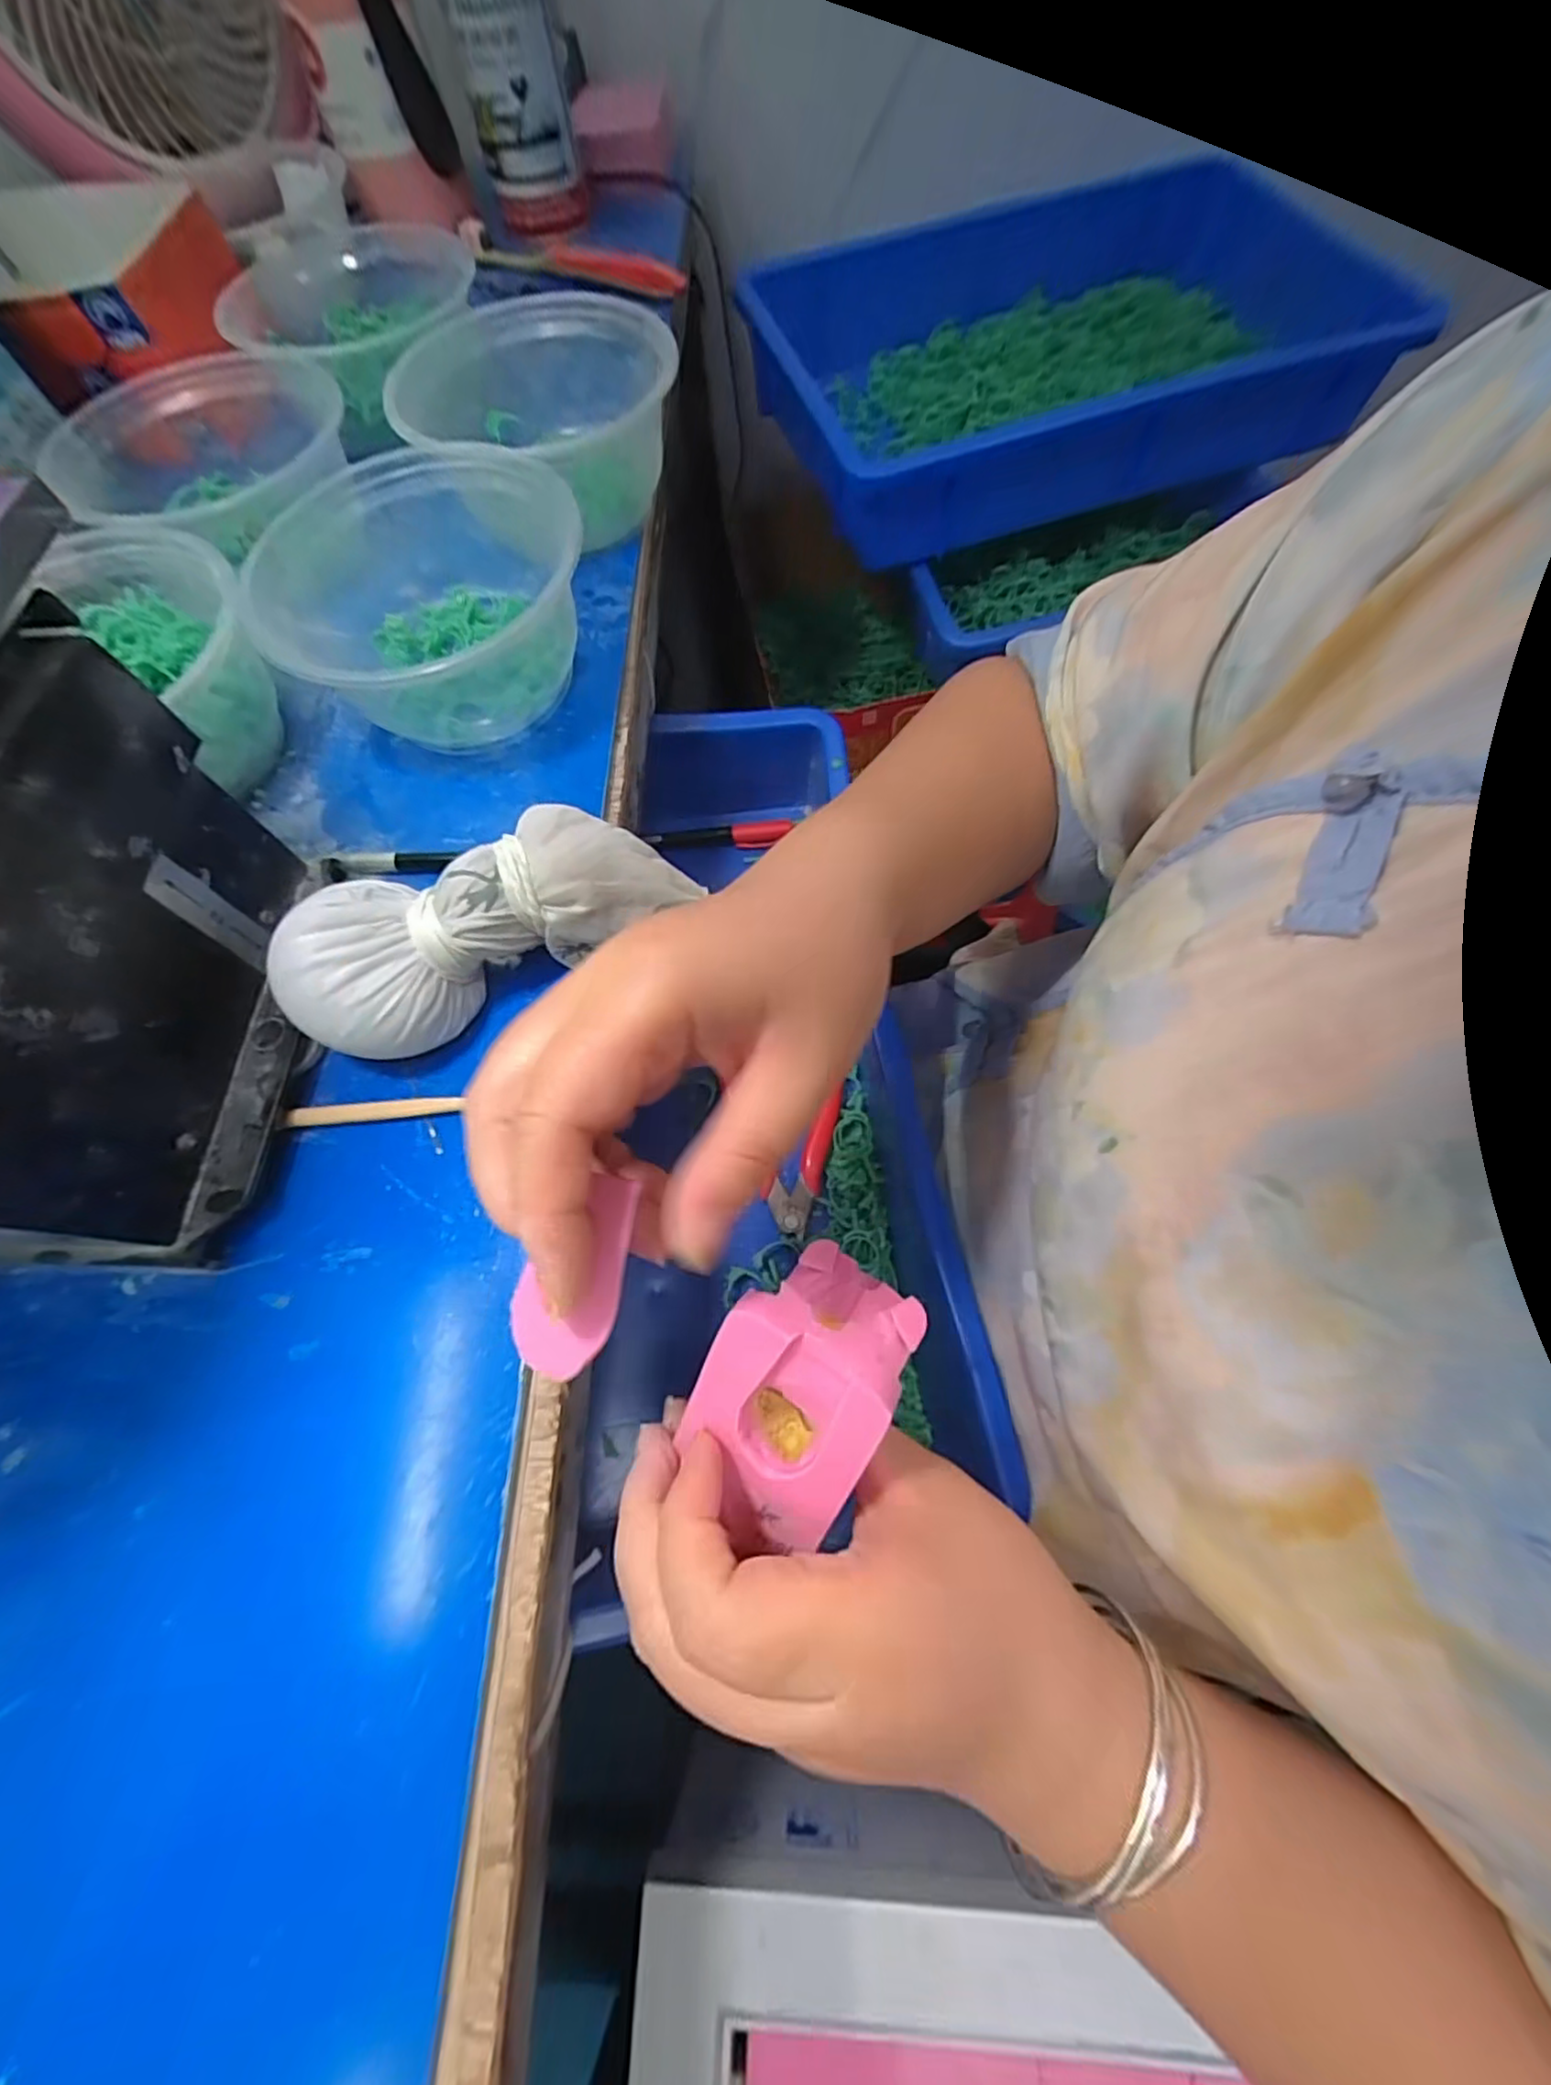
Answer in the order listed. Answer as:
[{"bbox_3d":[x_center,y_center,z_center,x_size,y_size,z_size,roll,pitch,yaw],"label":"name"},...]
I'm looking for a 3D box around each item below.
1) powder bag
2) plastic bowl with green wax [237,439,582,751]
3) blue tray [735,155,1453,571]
[{"bbox_3d":[-0.098,-0.042,0.243,0.142,0.050,0.054,-28,68,-9],"label":"powder bag"},{"bbox_3d":[-0.154,-0.198,0.302,0.130,0.065,0.122,-1,67,3],"label":"plastic bowl with green wax"},{"bbox_3d":[0.208,-0.538,0.530,0.407,0.085,0.302,-16,67,-4],"label":"blue tray"}]

